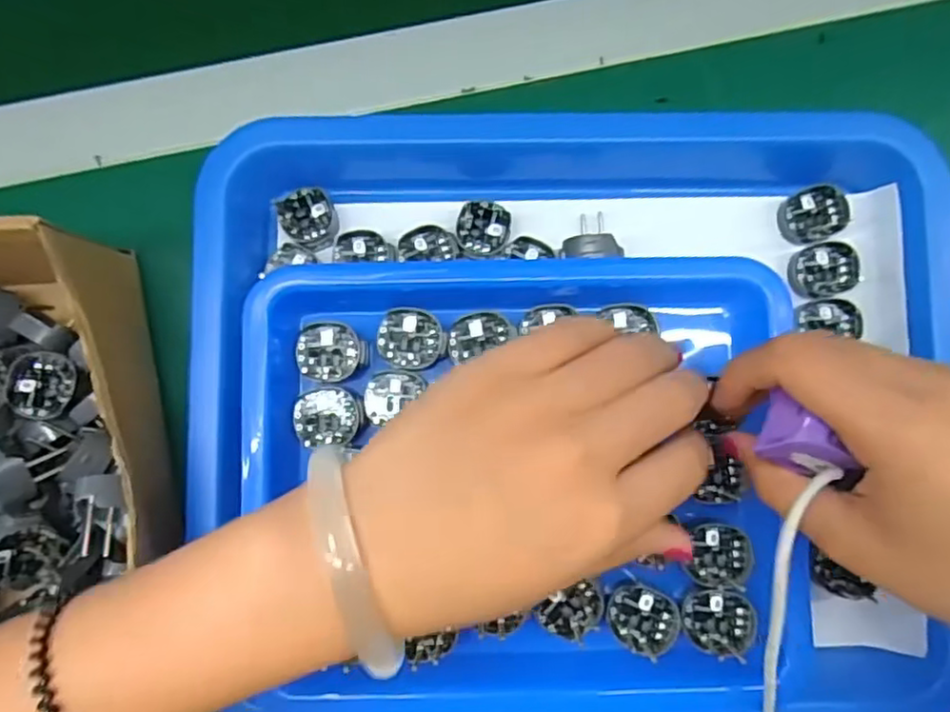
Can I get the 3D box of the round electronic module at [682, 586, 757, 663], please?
[{"bbox_3d":[0.098,0.106,0.260,0.028,0.004,0.026,0,83,-1],"label":"round electronic module"}]

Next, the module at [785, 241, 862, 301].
[{"bbox_3d":[0.165,-0.041,0.305,0.034,0.008,0.025,-18,83,-4],"label":"module"}]

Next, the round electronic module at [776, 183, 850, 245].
[{"bbox_3d":[0.159,-0.067,0.307,0.030,0.010,0.025,-17,83,-4],"label":"round electronic module"}]

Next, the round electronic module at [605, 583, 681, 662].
[{"bbox_3d":[0.068,0.106,0.261,0.028,0.004,0.026,0,83,-1],"label":"round electronic module"}]

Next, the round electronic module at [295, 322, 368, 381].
[{"bbox_3d":[-0.059,-0.002,0.269,0.029,0.004,0.024,1,83,-1],"label":"round electronic module"}]

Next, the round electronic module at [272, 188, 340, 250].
[{"bbox_3d":[-0.079,-0.065,0.307,0.025,0.009,0.029,-7,83,-2],"label":"round electronic module"}]

